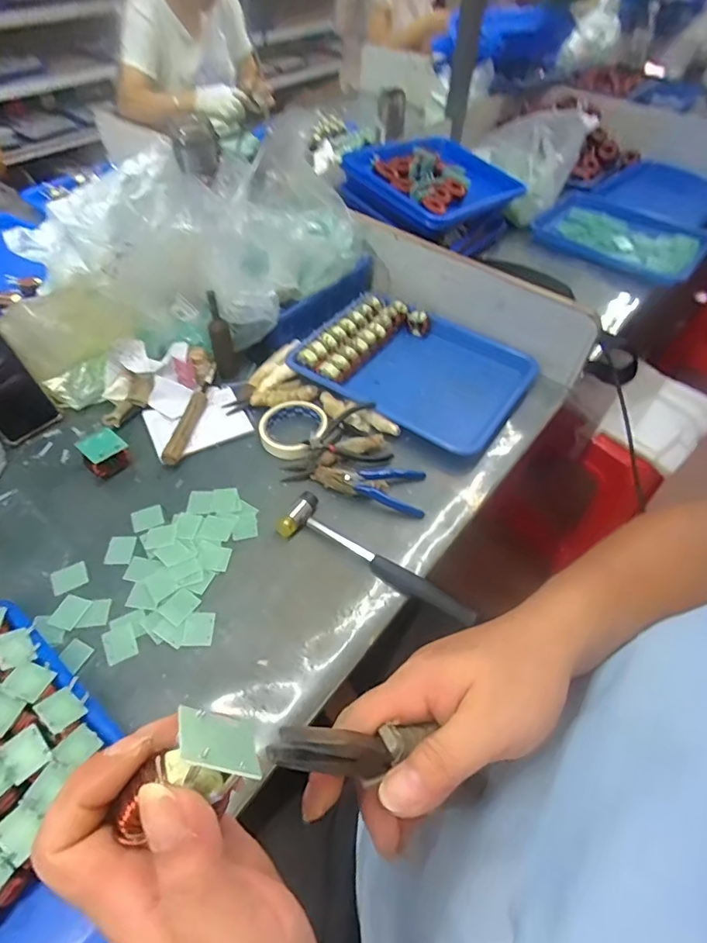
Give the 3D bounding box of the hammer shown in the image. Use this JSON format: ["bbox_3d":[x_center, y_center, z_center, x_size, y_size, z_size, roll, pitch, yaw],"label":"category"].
[{"bbox_3d":[0.030,0.096,0.557,0.243,0.023,0.055,24,55,16],"label":"hammer"}]

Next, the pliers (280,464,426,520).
[{"bbox_3d":[-0.001,0.012,0.615,0.181,0.030,0.067,7,52,3],"label":"pliers"}]

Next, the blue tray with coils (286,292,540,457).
[{"bbox_3d":[0.095,-0.166,0.745,0.317,0.042,0.242,30,57,20],"label":"blue tray with coils"}]

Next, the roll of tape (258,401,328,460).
[{"bbox_3d":[-0.084,-0.063,0.671,0.083,0.028,0.092,14,53,9],"label":"roll of tape"}]

